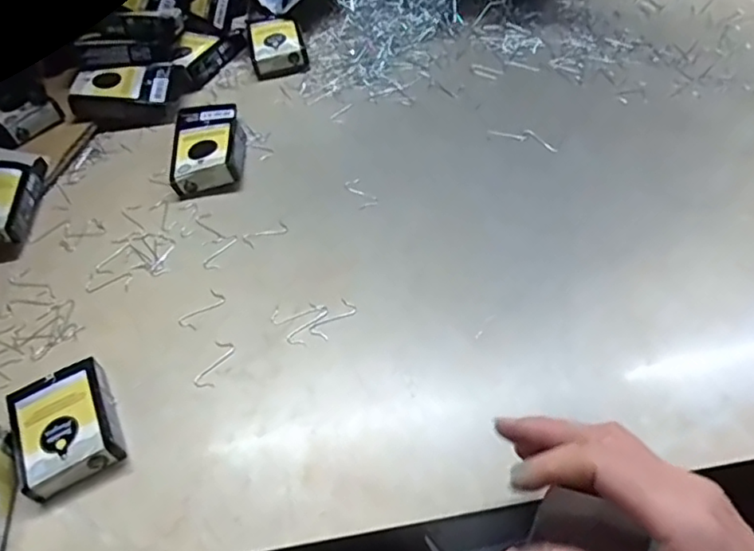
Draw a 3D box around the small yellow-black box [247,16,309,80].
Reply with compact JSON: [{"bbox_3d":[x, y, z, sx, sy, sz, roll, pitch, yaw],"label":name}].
[{"bbox_3d":[-0.102,-0.233,0.610,0.052,0.024,0.072,-13,53,-4],"label":"small yellow-black box"}]

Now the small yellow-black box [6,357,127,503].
[{"bbox_3d":[-0.191,0.094,0.372,0.057,0.023,0.076,-25,55,-13],"label":"small yellow-black box"}]

